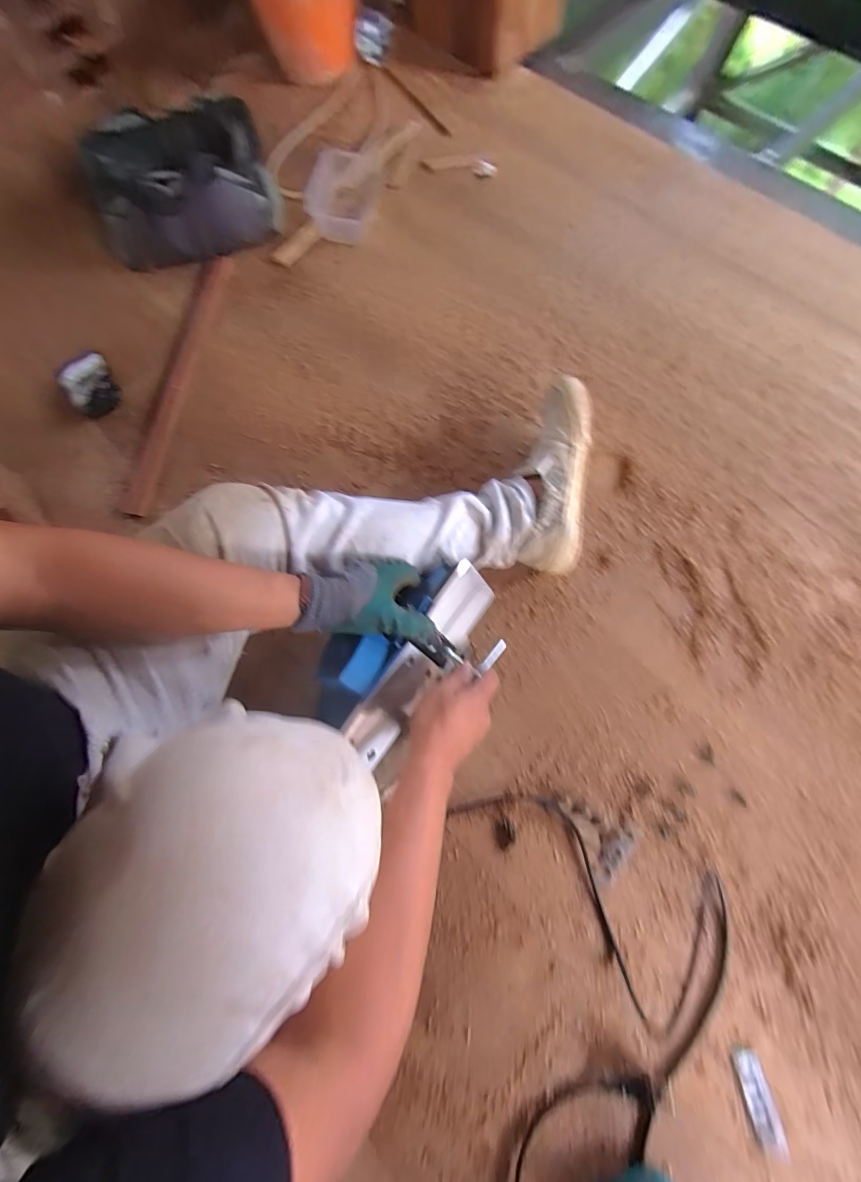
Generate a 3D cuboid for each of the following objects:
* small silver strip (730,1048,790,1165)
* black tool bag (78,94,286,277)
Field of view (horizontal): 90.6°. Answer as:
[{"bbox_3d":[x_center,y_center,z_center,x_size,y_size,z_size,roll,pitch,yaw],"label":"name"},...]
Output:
[{"bbox_3d":[0.361,0.561,0.463,0.029,0.015,0.095,-12,74,-1],"label":"small silver strip"},{"bbox_3d":[-0.463,-0.761,0.811,0.324,0.122,0.248,-15,74,-2],"label":"black tool bag"}]

